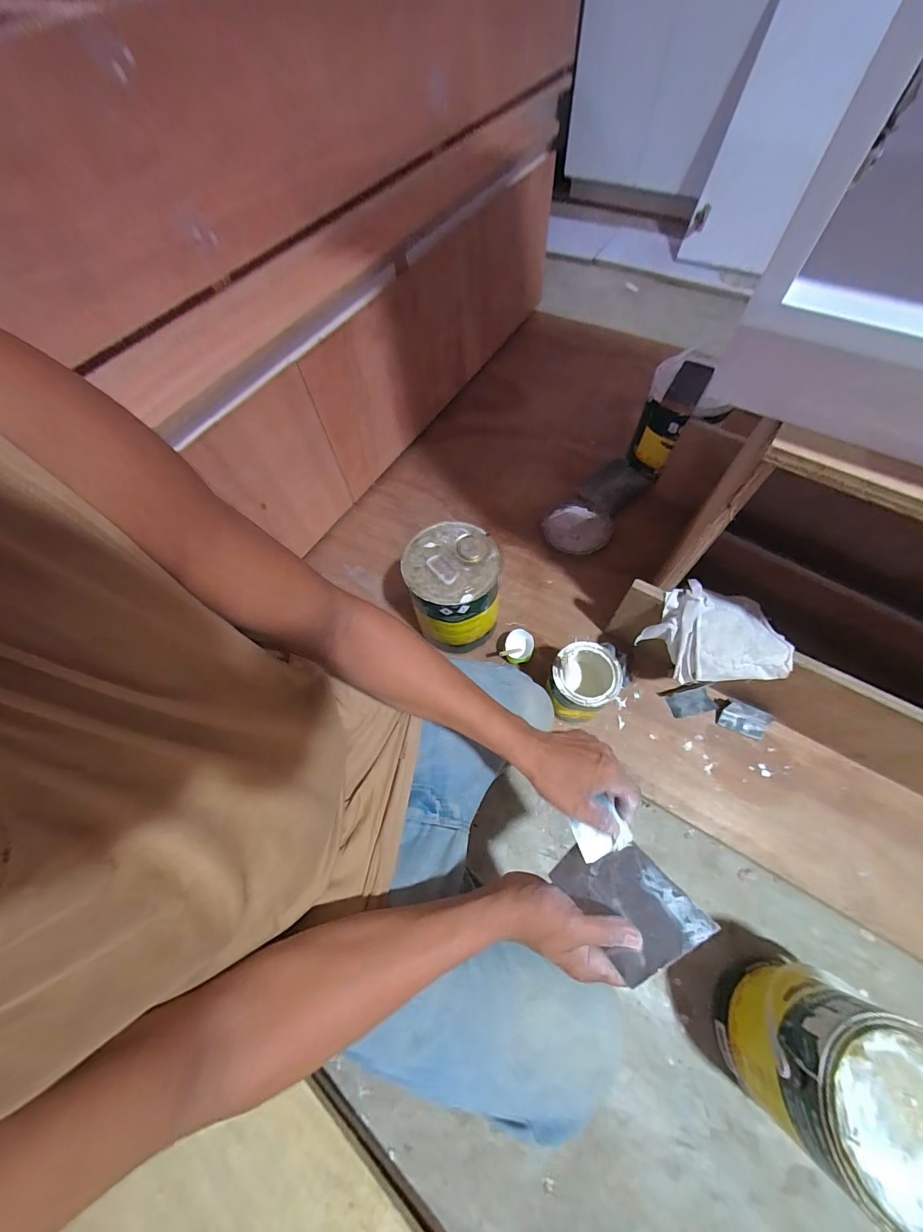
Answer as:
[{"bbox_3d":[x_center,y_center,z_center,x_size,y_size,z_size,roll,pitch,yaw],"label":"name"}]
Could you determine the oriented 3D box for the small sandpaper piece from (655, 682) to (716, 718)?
[{"bbox_3d":[0.403,0.146,0.711,0.084,0.040,0.046,-9,63,-1],"label":"small sandpaper piece"}]

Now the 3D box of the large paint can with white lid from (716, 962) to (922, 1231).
[{"bbox_3d":[0.413,0.513,0.463,0.155,0.205,0.155,-2,63,3],"label":"large paint can with white lid"}]

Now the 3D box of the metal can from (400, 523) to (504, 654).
[{"bbox_3d":[-0.011,-0.038,0.749,0.150,0.205,0.156,-2,63,3],"label":"metal can"}]

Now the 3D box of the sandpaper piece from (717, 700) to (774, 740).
[{"bbox_3d":[0.489,0.180,0.704,0.073,0.029,0.044,24,67,15],"label":"sandpaper piece"}]

